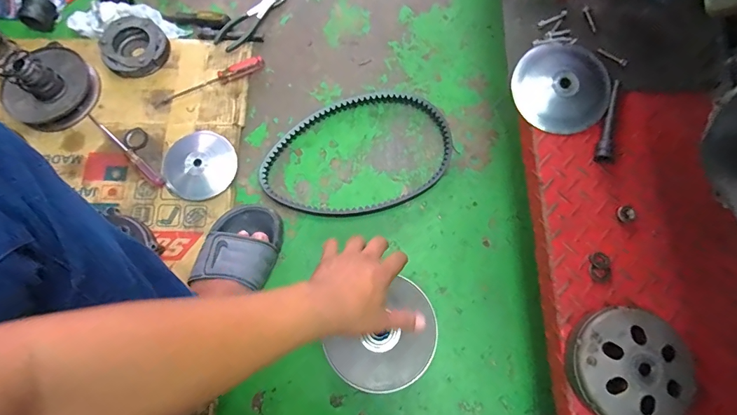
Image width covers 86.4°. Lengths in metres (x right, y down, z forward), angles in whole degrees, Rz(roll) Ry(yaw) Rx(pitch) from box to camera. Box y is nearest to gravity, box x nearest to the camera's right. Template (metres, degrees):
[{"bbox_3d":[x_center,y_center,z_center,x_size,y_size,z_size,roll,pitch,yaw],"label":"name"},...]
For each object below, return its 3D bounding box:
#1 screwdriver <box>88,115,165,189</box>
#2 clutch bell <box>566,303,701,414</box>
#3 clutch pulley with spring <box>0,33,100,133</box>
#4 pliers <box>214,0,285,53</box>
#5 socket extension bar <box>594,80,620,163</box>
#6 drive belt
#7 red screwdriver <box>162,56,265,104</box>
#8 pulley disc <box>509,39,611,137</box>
[{"bbox_3d":[-0.429,-0.100,0.689,0.197,0.014,0.018,39,79,10],"label":"screwdriver"},{"bbox_3d":[0.301,0.184,0.453,0.130,0.047,0.128,0,75,0],"label":"clutch bell"},{"bbox_3d":[-0.569,-0.226,0.660,0.136,0.147,0.153,30,78,8],"label":"clutch pulley with spring"},{"bbox_3d":[-0.223,-0.380,0.770,0.045,0.014,0.188,35,78,9],"label":"pliers"},{"bbox_3d":[0.331,-0.119,0.549,0.019,0.020,0.122,14,76,4],"label":"socket extension bar"},{"bbox_3d":[-0.019,-0.091,0.694,0.340,0.023,0.220,-25,77,-6],"label":"drive belt"},{"bbox_3d":[-0.286,-0.235,0.727,0.194,0.018,0.024,-24,76,-6],"label":"red screwdriver"},{"bbox_3d":[0.273,-0.173,0.558,0.121,0.026,0.130,0,75,0],"label":"pulley disc"}]

